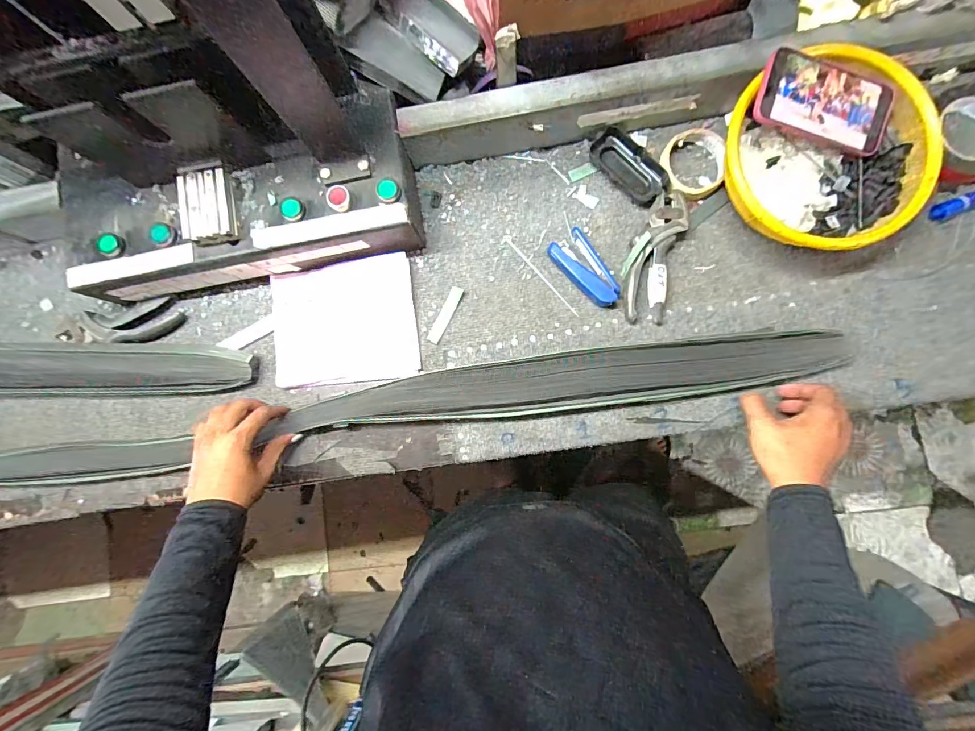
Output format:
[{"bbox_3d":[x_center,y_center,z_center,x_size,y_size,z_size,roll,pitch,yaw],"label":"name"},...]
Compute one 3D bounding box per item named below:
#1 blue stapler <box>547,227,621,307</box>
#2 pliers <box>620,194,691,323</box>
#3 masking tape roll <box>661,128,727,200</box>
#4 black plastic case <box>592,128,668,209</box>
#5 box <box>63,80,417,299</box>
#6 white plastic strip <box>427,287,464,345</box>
[{"bbox_3d":[0.136,-0.129,0.559,0.053,0.020,0.110,-42,83,2],"label":"blue stapler"},{"bbox_3d":[0.218,-0.145,0.551,0.061,0.022,0.173,13,87,6],"label":"pliers"},{"bbox_3d":[0.273,-0.267,0.555,0.083,0.016,0.089,0,86,6],"label":"masking tape roll"},{"bbox_3d":[0.193,-0.270,0.570,0.116,0.020,0.055,44,91,7],"label":"black plastic case"},{"bbox_3d":[-0.327,-0.209,0.558,0.455,0.113,0.176,-10,85,5],"label":"box"},{"bbox_3d":[-0.057,-0.070,0.577,0.017,0.005,0.083,25,88,0],"label":"white plastic strip"}]

